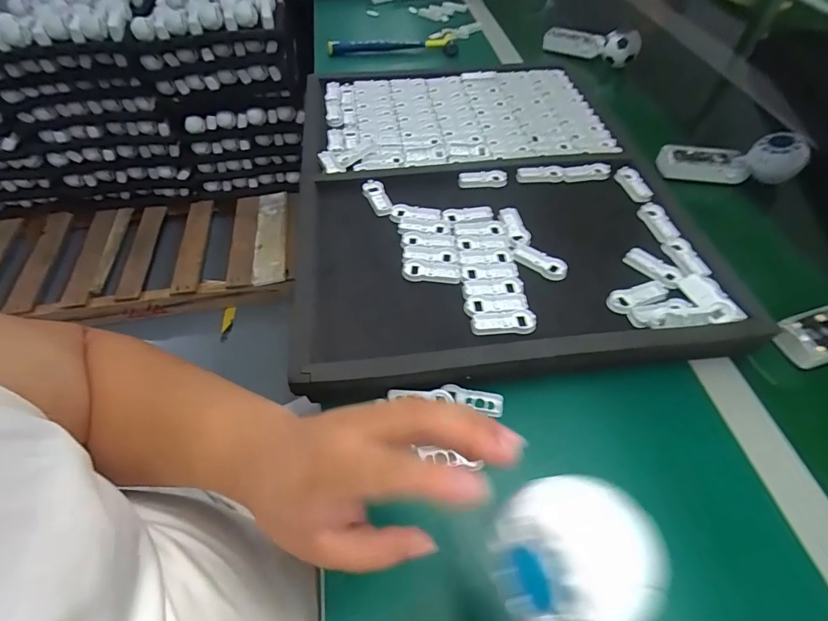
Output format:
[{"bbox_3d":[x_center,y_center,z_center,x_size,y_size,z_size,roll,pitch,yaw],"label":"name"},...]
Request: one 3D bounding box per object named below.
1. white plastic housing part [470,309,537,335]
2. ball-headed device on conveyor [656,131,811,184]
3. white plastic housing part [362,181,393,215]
[{"bbox_3d":[0.082,0.012,0.403,0.058,0.009,0.023,-4,51,-4],"label":"white plastic housing part"},{"bbox_3d":[0.428,-0.204,0.599,0.173,0.053,0.051,2,50,16],"label":"ball-headed device on conveyor"},{"bbox_3d":[-0.041,-0.131,0.516,0.023,0.013,0.055,-19,54,-15],"label":"white plastic housing part"}]

